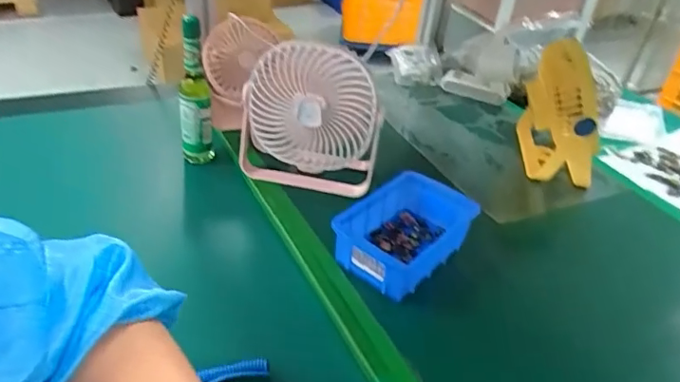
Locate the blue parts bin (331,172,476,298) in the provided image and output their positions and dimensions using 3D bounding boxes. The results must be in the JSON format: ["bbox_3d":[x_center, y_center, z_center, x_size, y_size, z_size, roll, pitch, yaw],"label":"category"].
[{"bbox_3d":[0.071,0.042,0.567,0.095,0.060,0.153,32,45,29],"label":"blue parts bin"}]

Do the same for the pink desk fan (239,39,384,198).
[{"bbox_3d":[-0.037,-0.095,0.639,0.169,0.178,0.065,11,39,7],"label":"pink desk fan"}]

